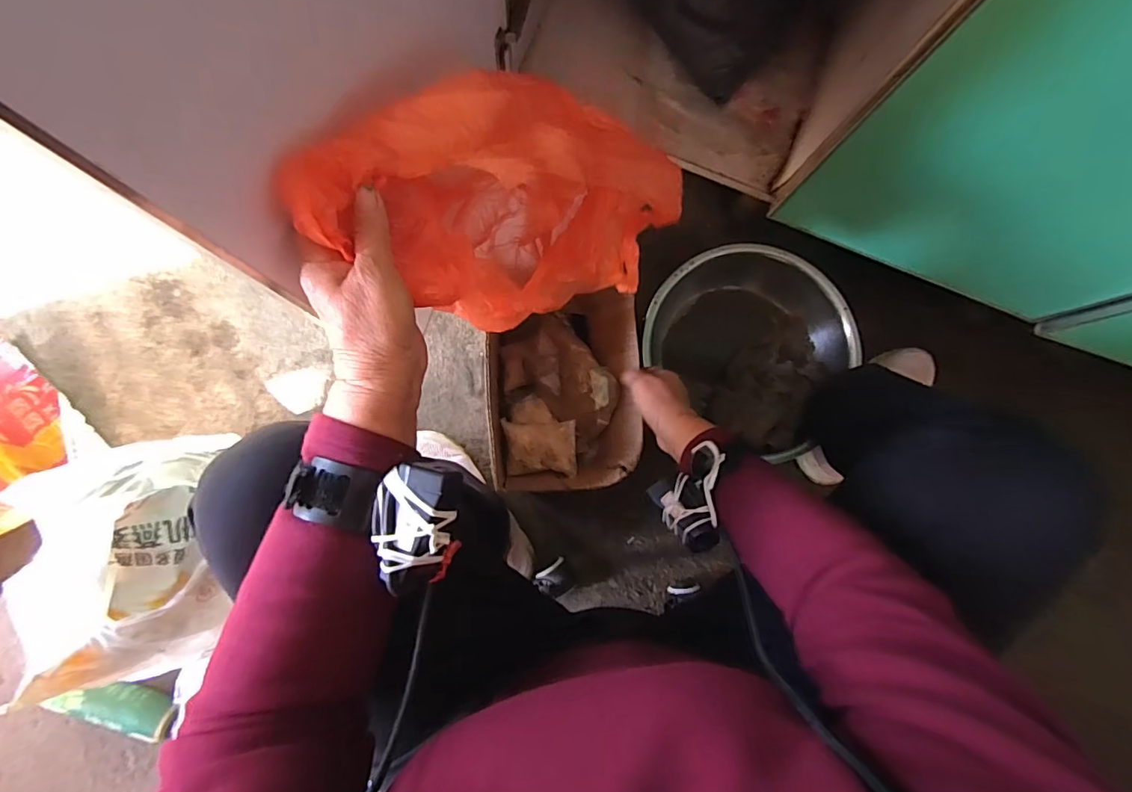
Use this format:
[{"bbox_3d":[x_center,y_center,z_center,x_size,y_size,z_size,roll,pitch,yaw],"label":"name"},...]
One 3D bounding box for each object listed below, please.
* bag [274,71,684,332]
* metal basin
[{"bbox_3d":[-0.046,-0.153,0.402,0.167,0.313,0.162,-20,83,37],"label":"bag"},{"bbox_3d":[0.264,-0.080,0.746,0.289,0.080,0.263,0,83,-3],"label":"metal basin"}]

